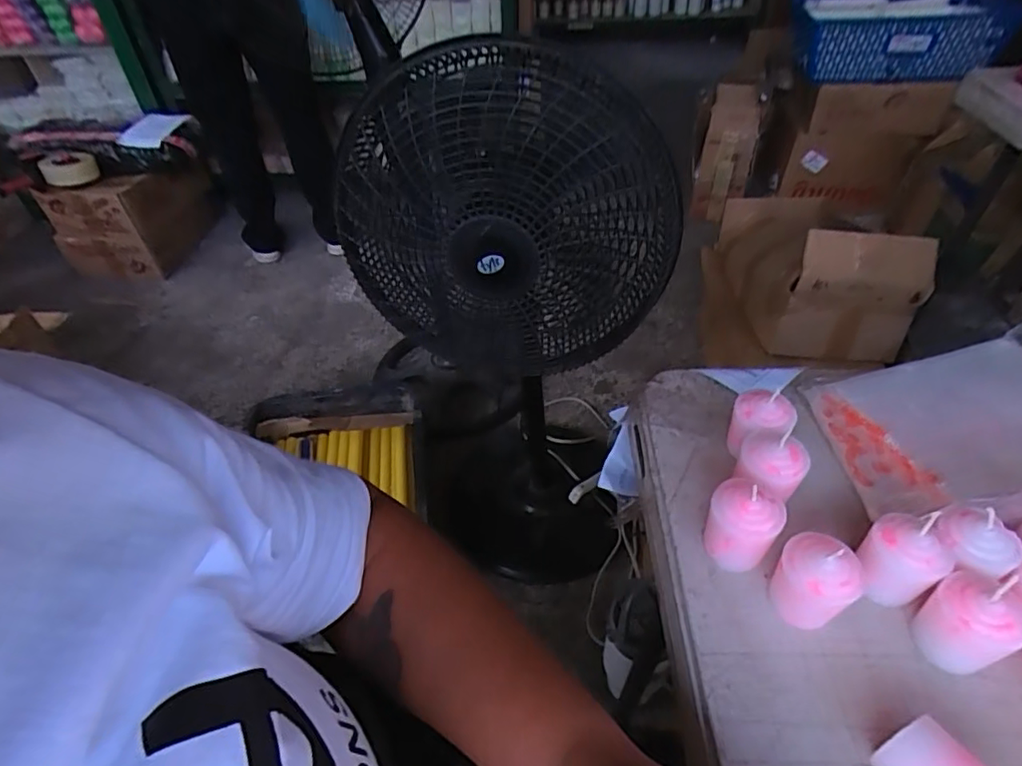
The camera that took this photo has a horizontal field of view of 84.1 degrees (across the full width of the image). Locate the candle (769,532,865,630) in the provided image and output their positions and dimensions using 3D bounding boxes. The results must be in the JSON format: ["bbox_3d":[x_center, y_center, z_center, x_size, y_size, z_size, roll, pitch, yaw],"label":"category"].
[{"bbox_3d":[0.155,0.105,0.293,0.034,0.057,0.036,-1,44,1],"label":"candle"}]

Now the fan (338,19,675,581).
[{"bbox_3d":[-0.038,-0.119,1.011,0.391,0.888,0.556,-11,44,-8],"label":"fan"}]

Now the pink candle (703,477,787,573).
[{"bbox_3d":[0.131,0.079,0.322,0.037,0.054,0.033,20,48,22],"label":"pink candle"}]

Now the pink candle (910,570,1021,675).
[{"bbox_3d":[0.227,0.121,0.281,0.030,0.051,0.036,-28,49,-24],"label":"pink candle"}]

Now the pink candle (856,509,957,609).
[{"bbox_3d":[0.208,0.094,0.303,0.036,0.048,0.037,-30,50,-26],"label":"pink candle"}]

